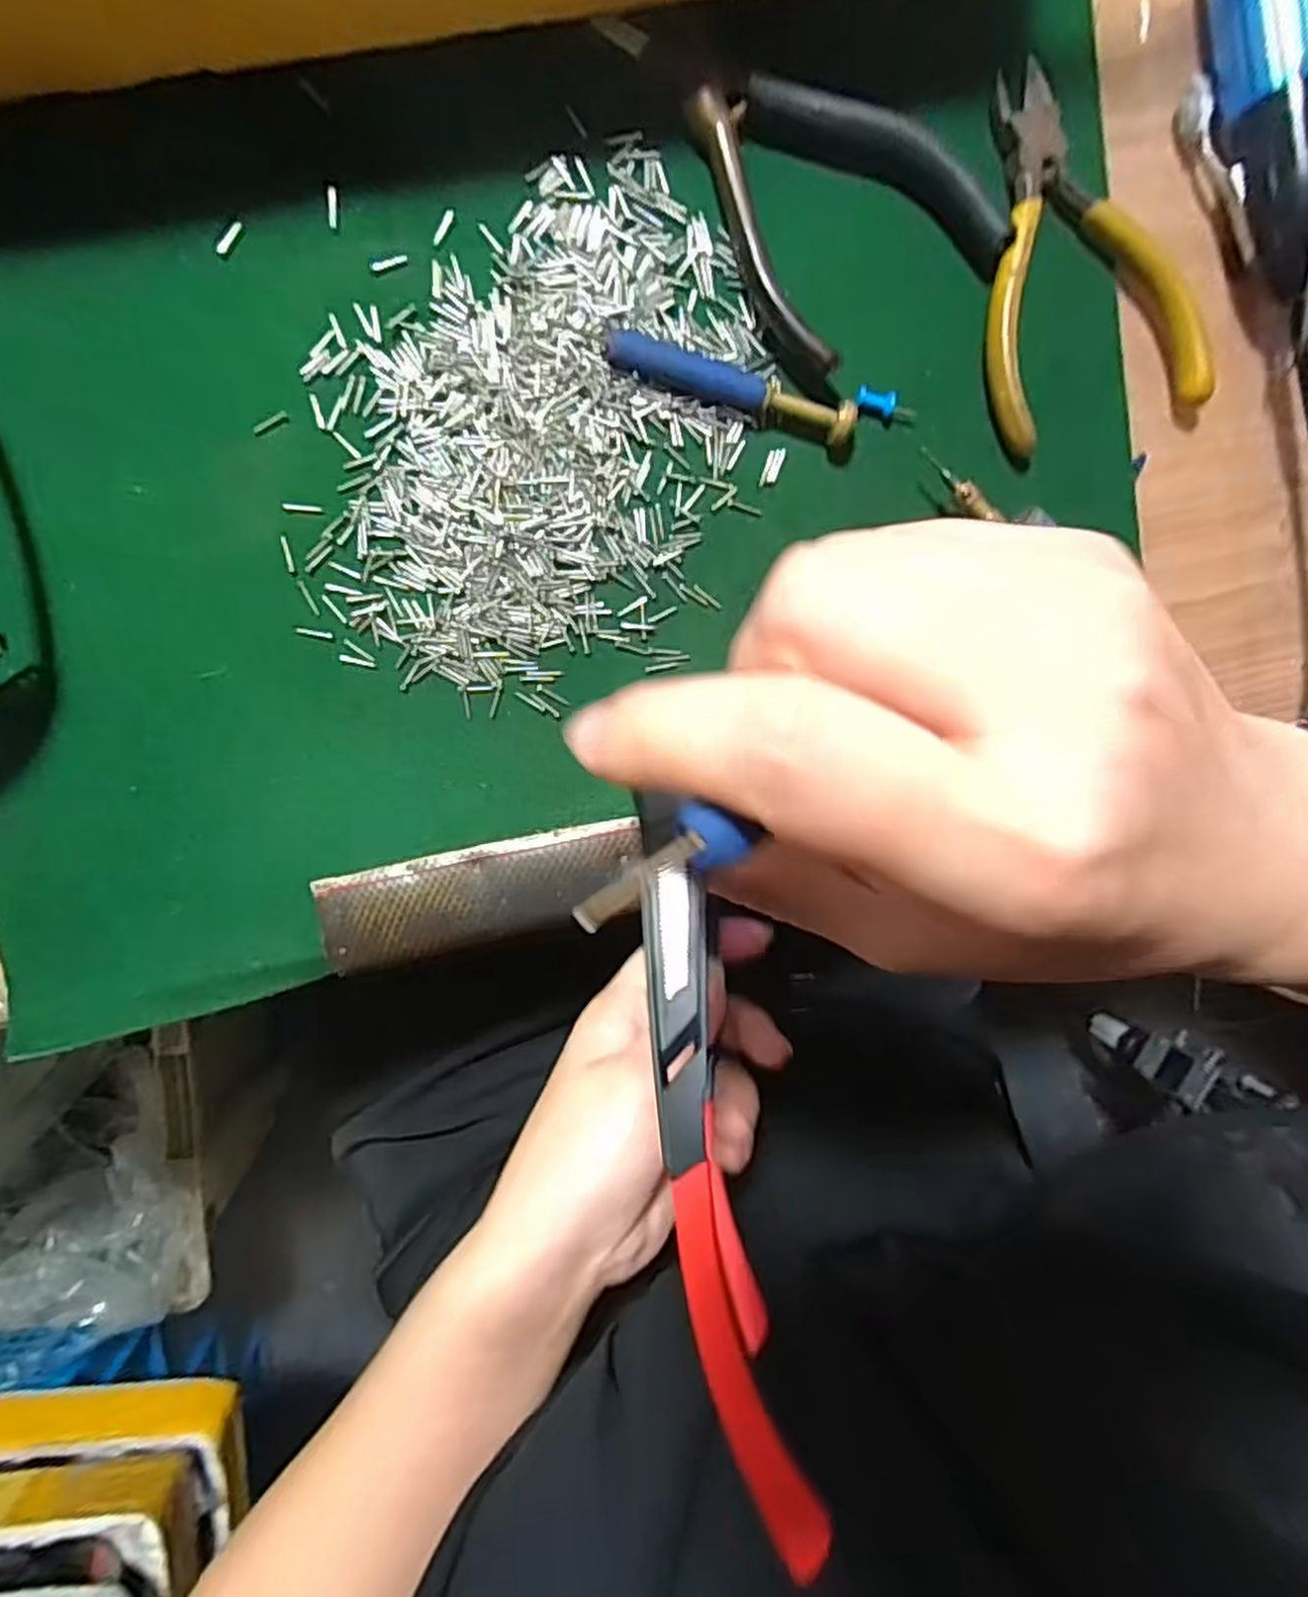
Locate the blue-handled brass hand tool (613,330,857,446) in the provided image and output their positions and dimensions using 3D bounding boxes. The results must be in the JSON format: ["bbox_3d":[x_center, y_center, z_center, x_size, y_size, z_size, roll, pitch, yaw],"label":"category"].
[{"bbox_3d":[0.026,-0.139,0.265,0.085,0.012,0.012,17,94,-8],"label":"blue-handled brass hand tool"}]

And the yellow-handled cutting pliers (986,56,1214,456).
[{"bbox_3d":[0.143,-0.188,0.272,0.074,0.015,0.118,-20,98,-4],"label":"yellow-handled cutting pliers"}]

